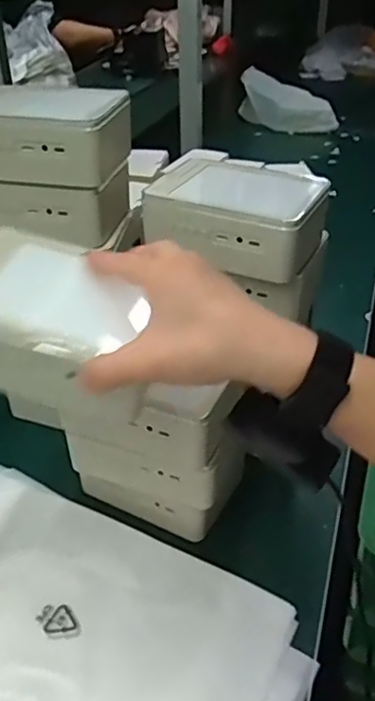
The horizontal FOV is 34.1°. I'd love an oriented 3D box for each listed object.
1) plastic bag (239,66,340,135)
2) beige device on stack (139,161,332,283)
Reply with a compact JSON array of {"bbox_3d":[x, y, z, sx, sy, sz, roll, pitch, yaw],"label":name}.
[{"bbox_3d":[0.248,-0.652,1.616,0.286,0.139,0.111,17,40,25],"label":"plastic bag"},{"bbox_3d":[0.046,-0.118,0.529,0.143,0.055,0.091,16,39,23],"label":"beige device on stack"}]

